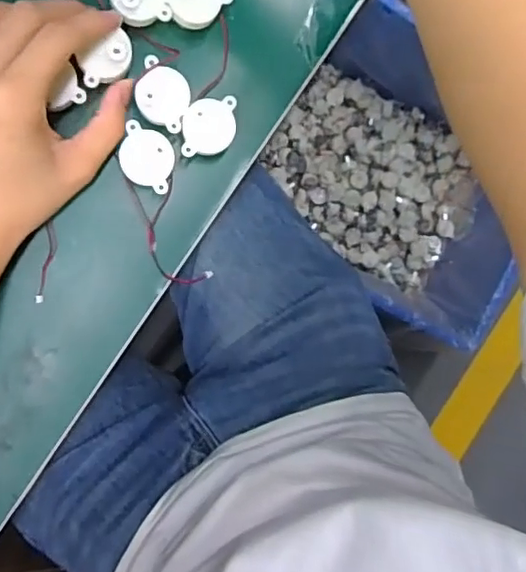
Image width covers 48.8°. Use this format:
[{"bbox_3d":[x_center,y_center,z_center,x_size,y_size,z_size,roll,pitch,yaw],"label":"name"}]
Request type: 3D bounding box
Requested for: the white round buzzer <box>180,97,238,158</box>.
[{"bbox_3d":[-0.033,-0.097,0.352,0.032,0.009,0.034,0,90,-12],"label":"white round buzzer"}]

